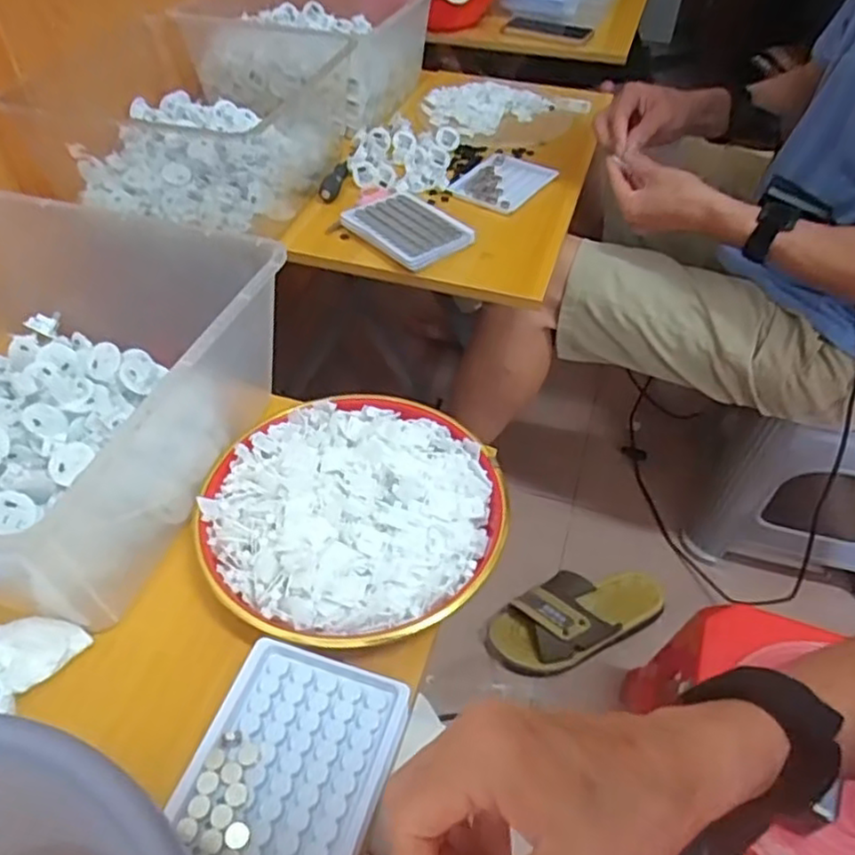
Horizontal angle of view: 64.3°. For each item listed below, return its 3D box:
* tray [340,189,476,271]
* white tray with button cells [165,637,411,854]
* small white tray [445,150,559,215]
[{"bbox_3d":[-0.019,-0.231,0.779,0.103,0.013,0.137,-35,57,-30],"label":"tray"},{"bbox_3d":[-0.075,0.186,0.362,0.098,0.015,0.133,15,48,11],"label":"white tray with button cells"},{"bbox_3d":[0.101,-0.326,0.891,0.095,0.012,0.142,26,52,21],"label":"small white tray"}]

